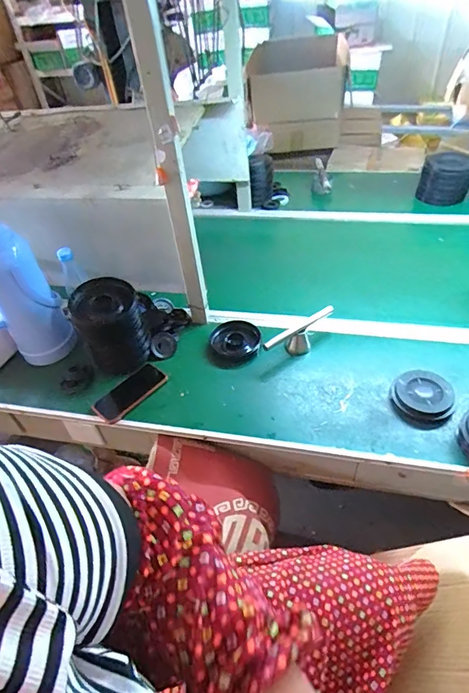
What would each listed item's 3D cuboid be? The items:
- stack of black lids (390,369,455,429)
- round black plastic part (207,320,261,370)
[{"bbox_3d":[0.382,0.099,0.870,0.110,0.029,0.136,5,46,12],"label":"stack of black lids"},{"bbox_3d":[-0.001,-0.012,1.023,0.124,0.027,0.145,1,45,8],"label":"round black plastic part"}]

